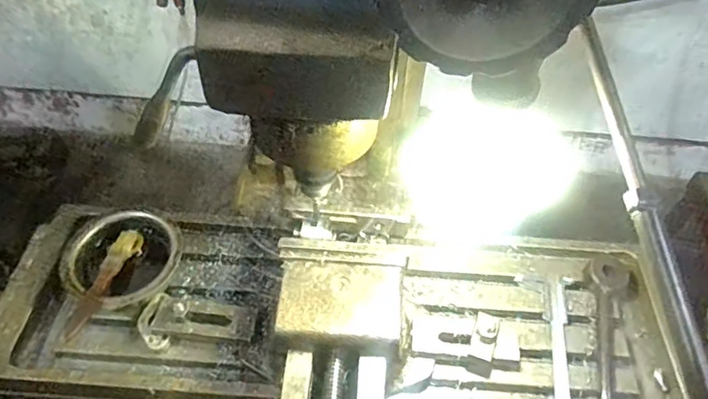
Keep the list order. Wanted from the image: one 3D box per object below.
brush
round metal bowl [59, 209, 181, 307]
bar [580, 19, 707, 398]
[{"bbox_3d":[-0.286,0.096,0.632,0.030,0.020,0.146,8,51,5],"label":"brush"},{"bbox_3d":[-0.279,0.071,0.659,0.128,0.041,0.118,1,51,-1],"label":"round metal bowl"},{"bbox_3d":[0.188,0.062,0.319,0.013,0.019,0.367,-8,76,-8],"label":"bar"}]

